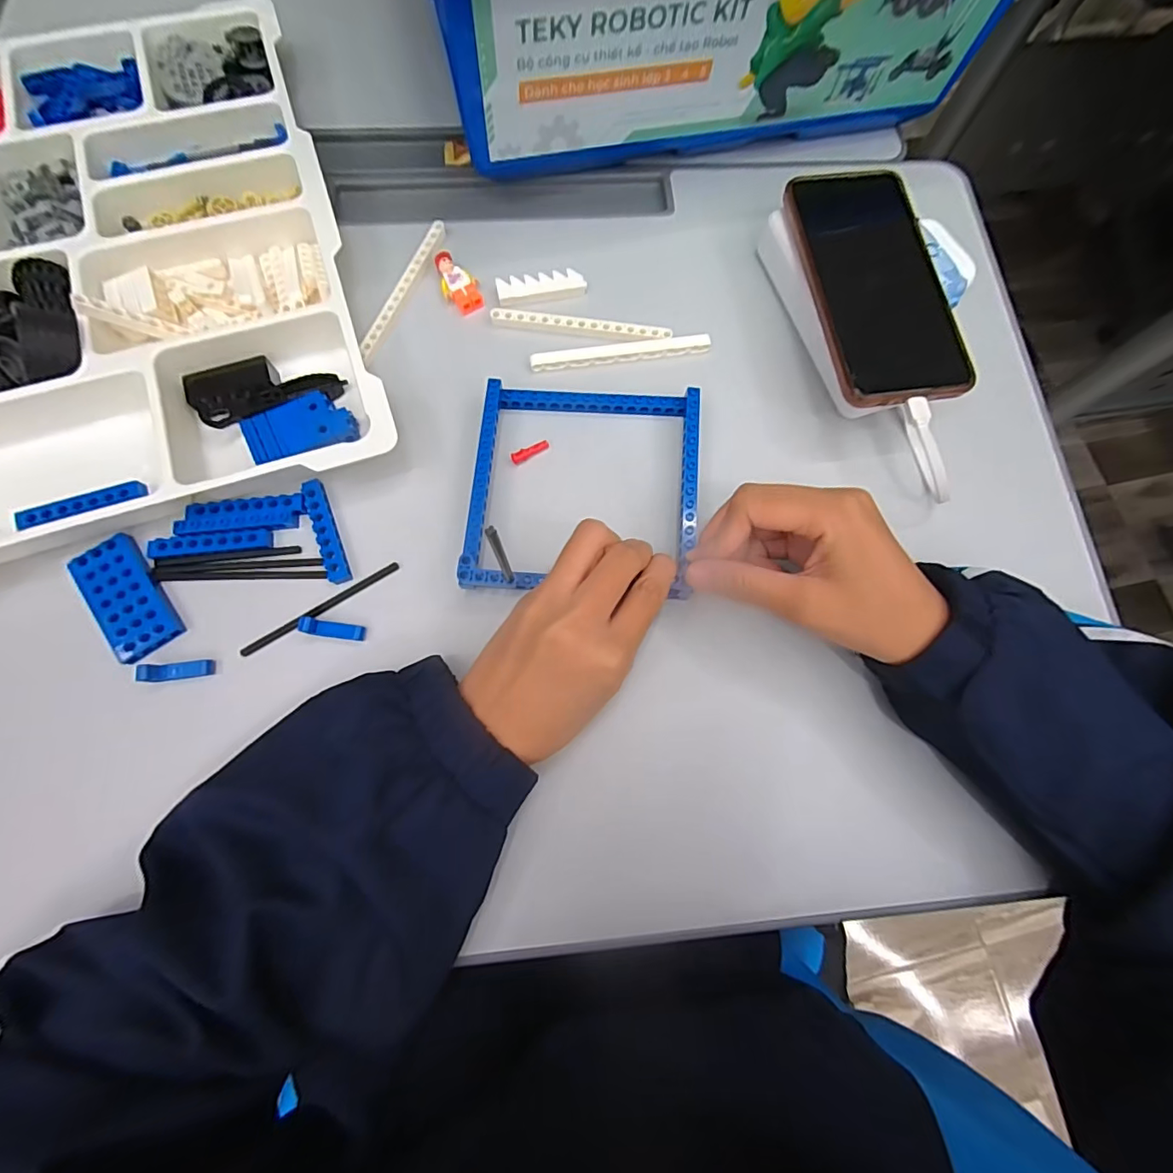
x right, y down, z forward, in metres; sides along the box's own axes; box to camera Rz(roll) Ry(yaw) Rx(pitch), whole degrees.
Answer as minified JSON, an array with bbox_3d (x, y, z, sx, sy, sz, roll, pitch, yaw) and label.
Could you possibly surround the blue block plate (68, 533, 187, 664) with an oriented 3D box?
[{"bbox_3d":[-0.249,0.005,0.274,0.032,0.008,0.068,-34,79,-11],"label":"blue block plate"}]

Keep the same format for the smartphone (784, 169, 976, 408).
[{"bbox_3d":[0.173,-0.184,0.305,0.080,0.012,0.159,-6,75,-4],"label":"smartphone"}]

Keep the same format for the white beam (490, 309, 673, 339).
[{"bbox_3d":[-0.003,-0.170,0.331,0.115,0.006,0.011,6,74,-1],"label":"white beam"}]

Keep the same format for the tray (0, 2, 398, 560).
[{"bbox_3d":[-0.291,-0.207,0.315,0.255,0.044,0.379,-19,76,-8],"label":"tray"}]

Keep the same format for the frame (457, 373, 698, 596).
[{"bbox_3d":[0.001,-0.058,0.292,0.130,0.020,0.129,2,73,0],"label":"frame"}]

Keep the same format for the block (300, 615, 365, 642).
[{"bbox_3d":[-0.137,0.023,0.274,0.033,0.005,0.009,12,73,-15],"label":"block"}]

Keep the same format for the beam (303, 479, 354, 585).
[{"bbox_3d":[-0.149,-0.032,0.291,0.011,0.010,0.063,-21,77,-8],"label":"beam"}]

